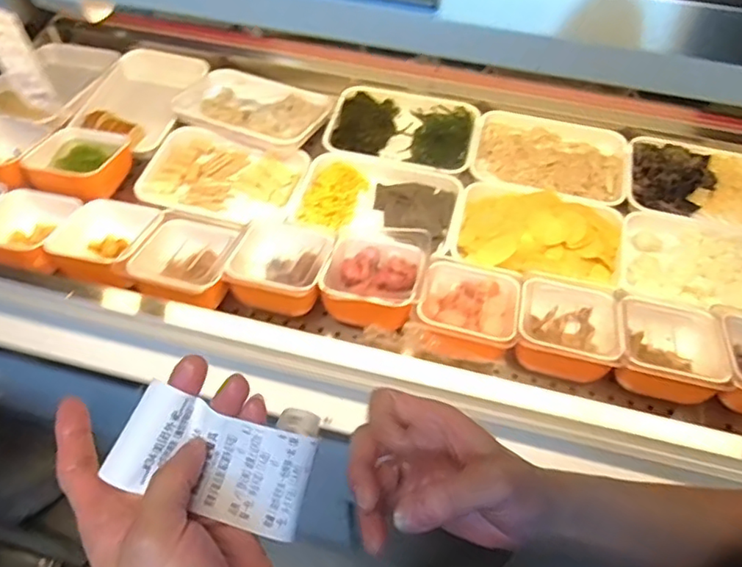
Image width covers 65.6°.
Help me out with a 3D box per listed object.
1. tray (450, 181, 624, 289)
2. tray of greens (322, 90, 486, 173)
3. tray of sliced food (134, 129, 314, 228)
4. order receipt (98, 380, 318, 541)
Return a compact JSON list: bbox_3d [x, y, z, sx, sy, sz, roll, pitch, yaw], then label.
[{"bbox_3d":[0.297,-0.084,1.030,0.291,0.064,0.213,14,58,9],"label":"tray"},{"bbox_3d":[0.069,-0.323,1.187,0.296,0.060,0.208,13,58,8],"label":"tray of greens"},{"bbox_3d":[-0.290,-0.201,1.097,0.288,0.053,0.201,13,58,8],"label":"tray of sliced food"},{"bbox_3d":[-0.080,0.093,0.307,0.100,0.015,0.053,26,83,-7],"label":"order receipt"}]

